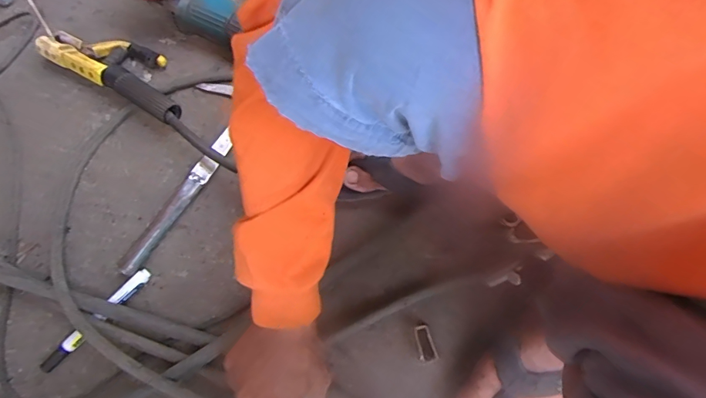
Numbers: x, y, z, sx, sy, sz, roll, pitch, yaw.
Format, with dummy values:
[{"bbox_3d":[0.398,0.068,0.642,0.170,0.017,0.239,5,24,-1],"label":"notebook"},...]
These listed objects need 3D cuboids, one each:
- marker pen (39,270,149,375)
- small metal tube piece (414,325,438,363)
[{"bbox_3d":[-0.287,0.134,0.501,0.016,0.019,0.144,42,75,13],"label":"marker pen"},{"bbox_3d":[0.079,0.158,0.491,0.018,0.013,0.039,-11,71,-5],"label":"small metal tube piece"}]

